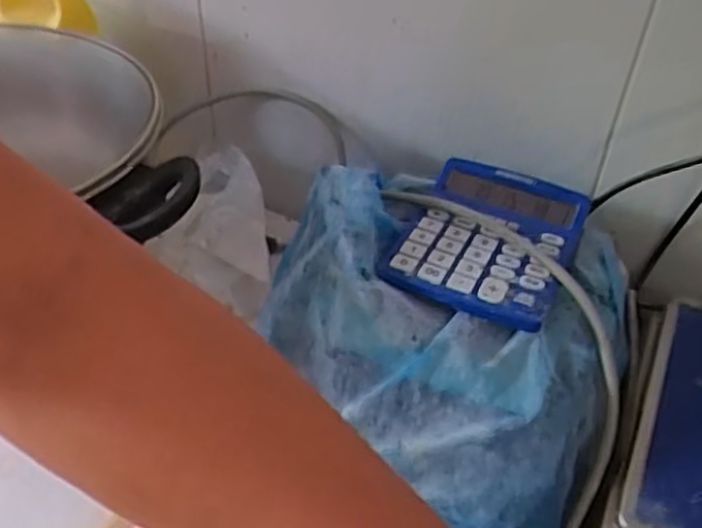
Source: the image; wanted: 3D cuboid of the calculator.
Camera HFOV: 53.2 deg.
[{"bbox_3d":[0.100,-0.021,0.511,0.116,0.020,0.140,21,45,18],"label":"calculator"}]

